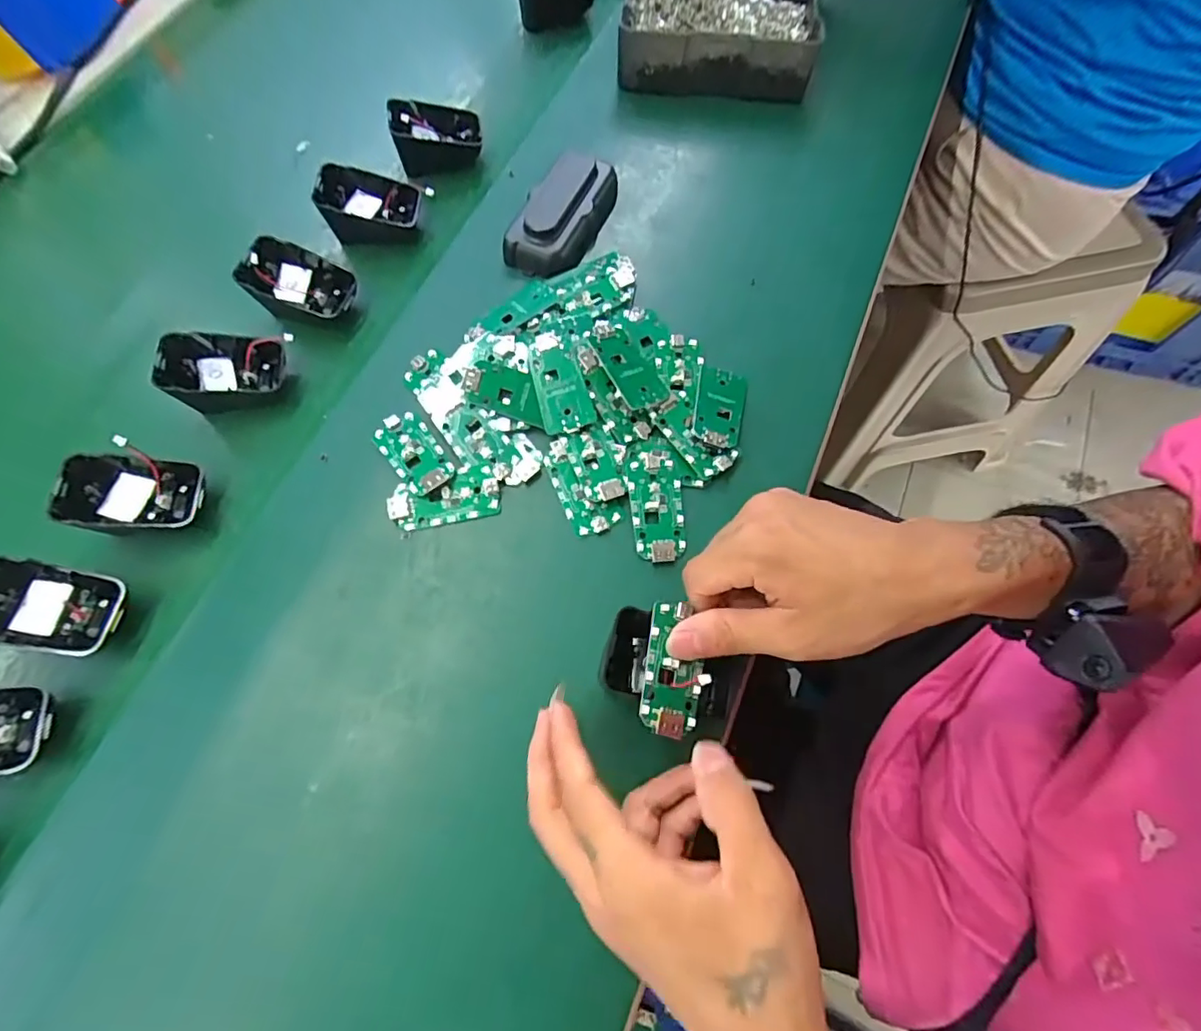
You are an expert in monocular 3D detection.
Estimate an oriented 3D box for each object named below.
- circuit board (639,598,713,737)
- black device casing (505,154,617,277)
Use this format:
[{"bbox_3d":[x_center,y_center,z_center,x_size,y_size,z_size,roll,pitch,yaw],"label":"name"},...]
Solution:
[{"bbox_3d":[0.038,0.075,0.283,0.031,0.013,0.063,9,70,5],"label":"circuit board"},{"bbox_3d":[-0.026,-0.222,0.412,0.054,0.026,0.107,18,71,8],"label":"black device casing"}]

